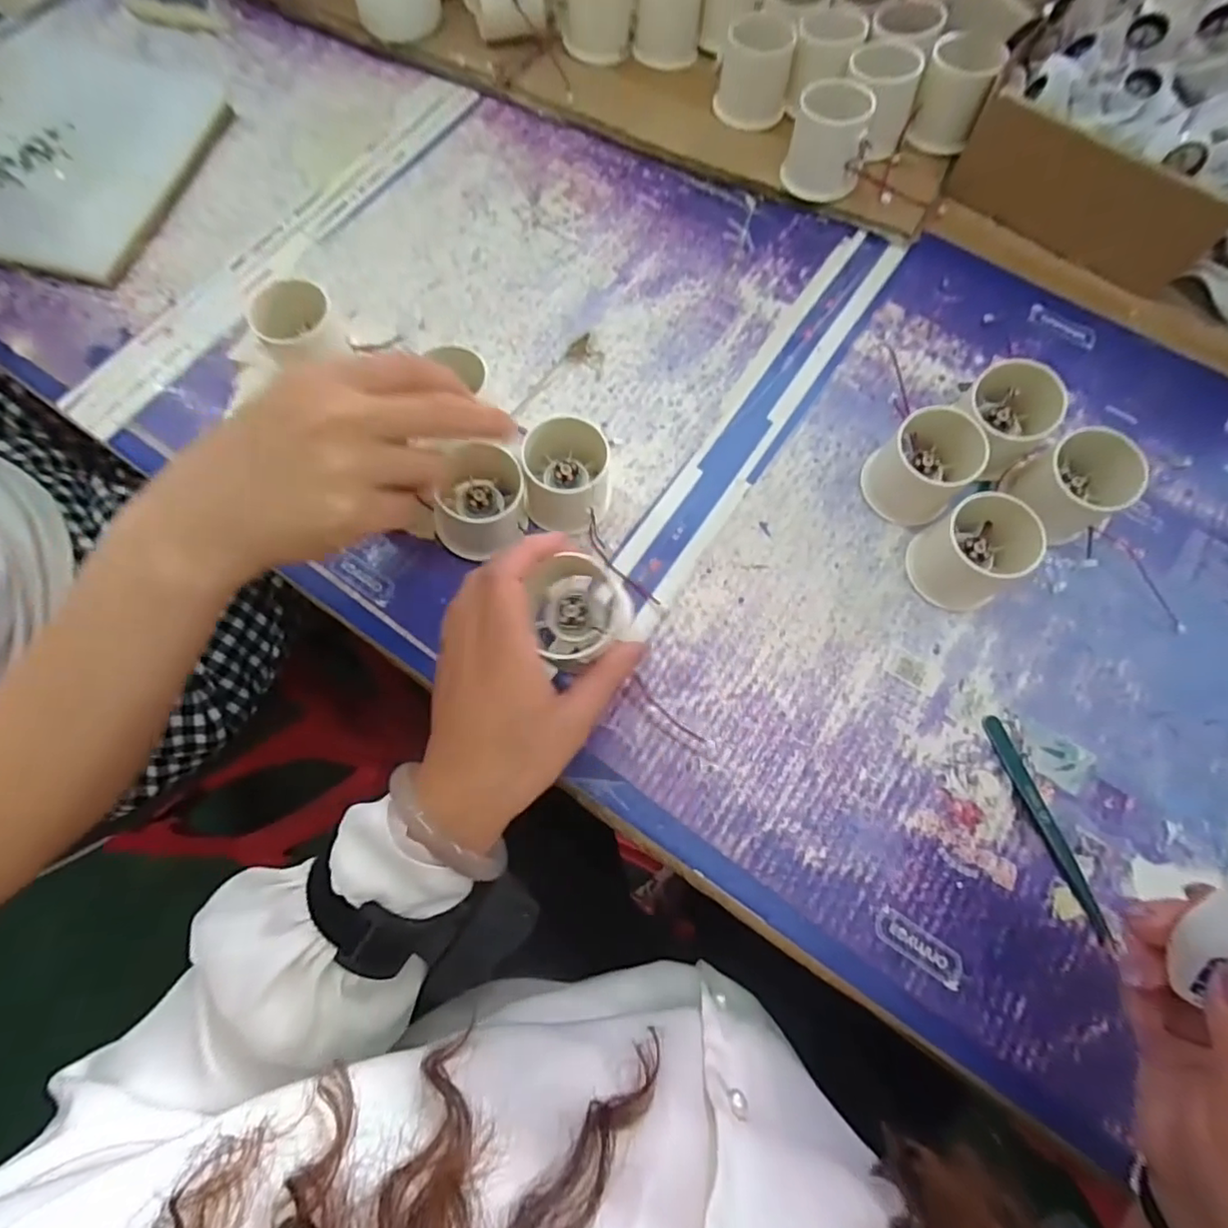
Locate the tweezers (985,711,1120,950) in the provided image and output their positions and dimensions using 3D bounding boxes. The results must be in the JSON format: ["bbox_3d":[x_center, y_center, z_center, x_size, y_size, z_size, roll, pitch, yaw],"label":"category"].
[{"bbox_3d":[0.236,0.114,0.327,0.011,0.006,0.121,-19,74,-5],"label":"tweezers"}]

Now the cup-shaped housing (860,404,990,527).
[{"bbox_3d":[0.192,-0.093,0.369,0.060,0.047,0.056,-38,77,-10],"label":"cup-shaped housing"}]

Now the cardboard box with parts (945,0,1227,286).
[{"bbox_3d":[0.371,-0.362,0.419,0.184,0.097,0.190,38,77,11],"label":"cardboard box with parts"}]

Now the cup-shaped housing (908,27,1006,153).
[{"bbox_3d":[0.253,-0.388,0.450,0.047,0.047,0.060,26,75,8],"label":"cup-shaped housing"}]

